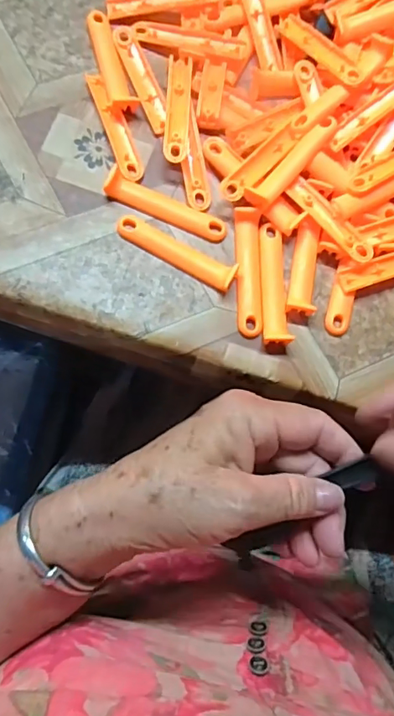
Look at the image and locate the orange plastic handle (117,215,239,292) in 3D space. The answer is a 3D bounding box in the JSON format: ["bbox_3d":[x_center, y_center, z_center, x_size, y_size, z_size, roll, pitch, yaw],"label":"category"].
[{"bbox_3d":[-0.012,-0.064,0.292,0.075,0.009,0.015,29,78,0],"label":"orange plastic handle"}]

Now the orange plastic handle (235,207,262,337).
[{"bbox_3d":[0.031,-0.052,0.297,0.015,0.010,0.079,0,80,-5],"label":"orange plastic handle"}]

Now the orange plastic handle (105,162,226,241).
[{"bbox_3d":[-0.018,-0.092,0.298,0.075,0.007,0.017,23,78,-1],"label":"orange plastic handle"}]

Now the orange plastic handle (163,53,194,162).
[{"bbox_3d":[-0.012,-0.154,0.306,0.015,0.016,0.073,4,79,-5],"label":"orange plastic handle"}]

